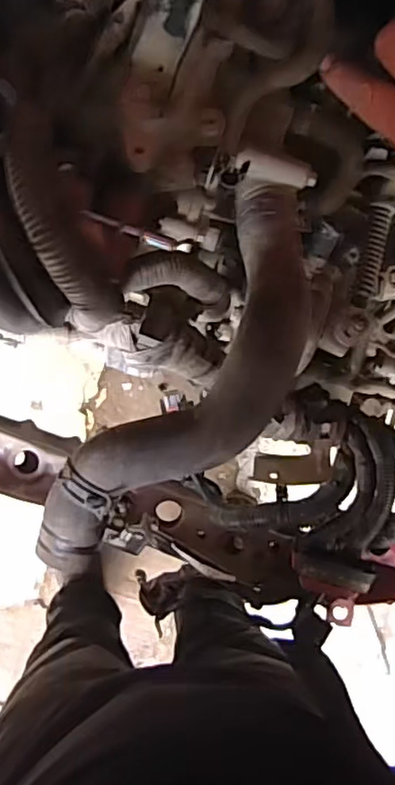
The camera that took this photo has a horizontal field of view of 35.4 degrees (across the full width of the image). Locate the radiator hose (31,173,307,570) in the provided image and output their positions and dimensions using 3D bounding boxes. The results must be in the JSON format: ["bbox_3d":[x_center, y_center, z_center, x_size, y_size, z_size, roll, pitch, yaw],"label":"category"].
[{"bbox_3d":[0.003,-0.007,0.407,0.094,0.074,0.297,32,89,-3],"label":"radiator hose"}]

